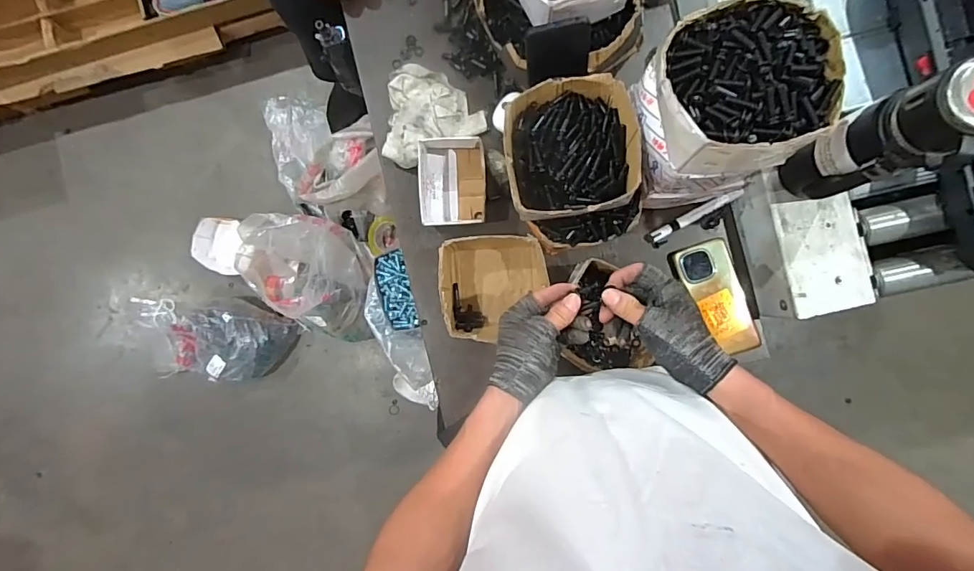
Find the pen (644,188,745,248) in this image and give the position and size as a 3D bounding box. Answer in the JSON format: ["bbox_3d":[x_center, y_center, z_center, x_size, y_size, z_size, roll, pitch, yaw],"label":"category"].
[{"bbox_3d":[0.297,-0.100,0.668,0.142,0.016,0.023,-32,94,8],"label":"pen"}]

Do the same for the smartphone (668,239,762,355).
[{"bbox_3d":[0.329,0.019,0.663,0.090,0.017,0.162,-16,85,-7],"label":"smartphone"}]

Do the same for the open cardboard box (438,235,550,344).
[{"bbox_3d":[0.013,0.001,0.660,0.153,0.078,0.138,0,89,3],"label":"open cardboard box"}]

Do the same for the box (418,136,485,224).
[{"bbox_3d":[-0.046,-0.148,0.660,0.097,0.061,0.128,0,89,3],"label":"box"}]

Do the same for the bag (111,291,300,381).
[{"bbox_3d":[-0.766,0.148,1.274,0.400,0.208,0.232,0,89,3],"label":"bag"}]

